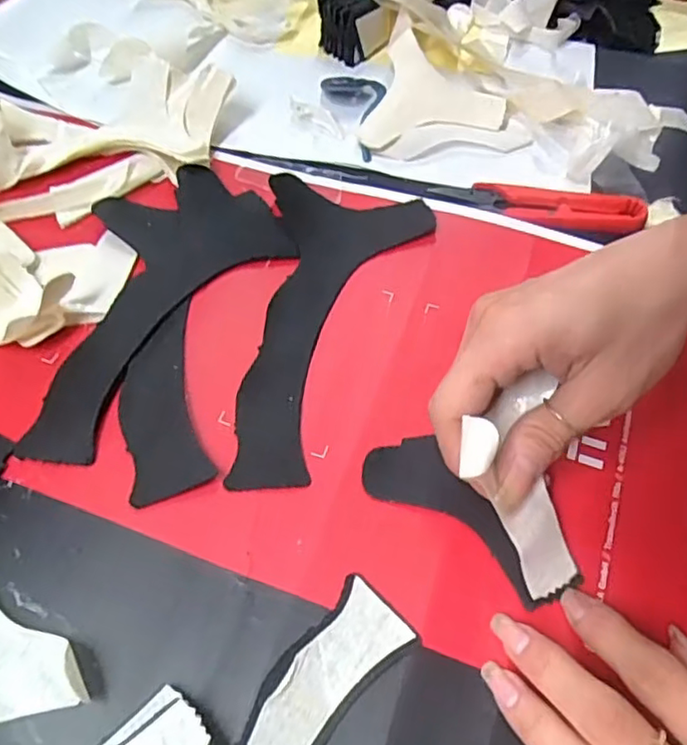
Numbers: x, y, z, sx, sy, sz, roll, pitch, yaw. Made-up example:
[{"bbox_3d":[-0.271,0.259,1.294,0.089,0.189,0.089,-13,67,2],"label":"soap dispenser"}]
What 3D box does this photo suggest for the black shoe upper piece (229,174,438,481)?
[{"bbox_3d":[-0.001,-0.028,0.323,0.088,0.008,0.186,3,58,1],"label":"black shoe upper piece"}]

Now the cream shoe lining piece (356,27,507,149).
[{"bbox_3d":[0.061,-0.175,0.409,0.083,0.012,0.090,17,72,1],"label":"cream shoe lining piece"}]

